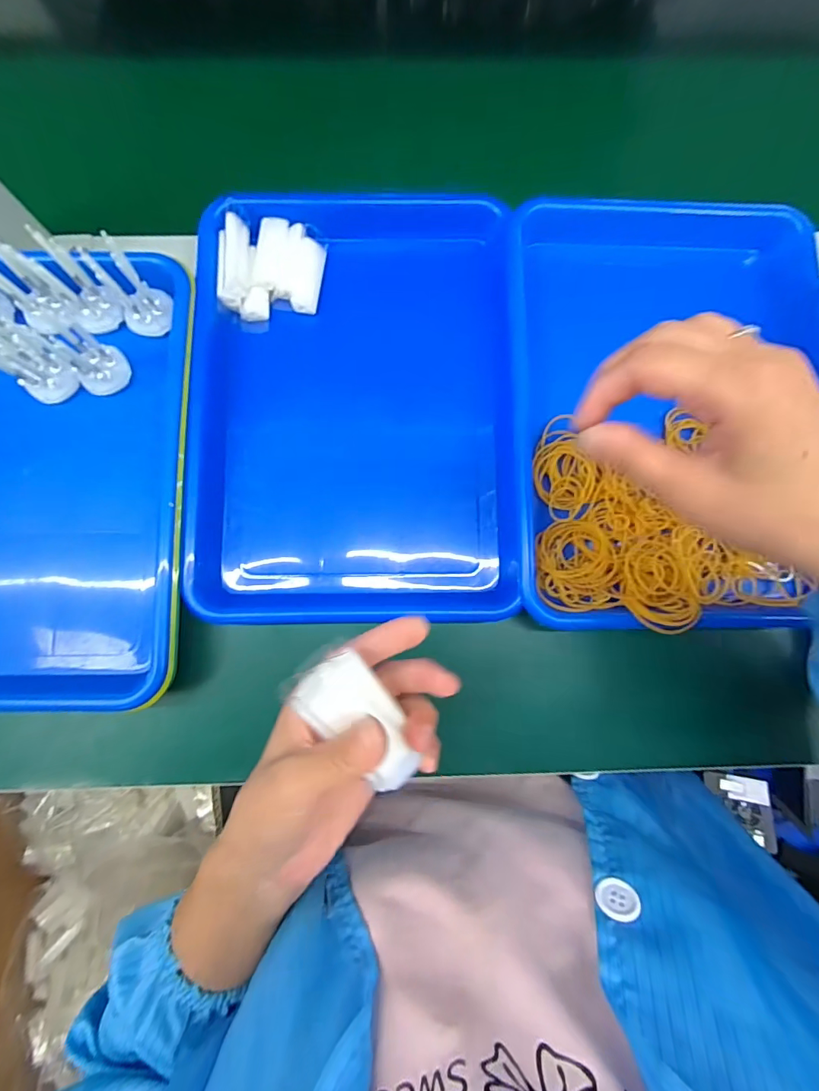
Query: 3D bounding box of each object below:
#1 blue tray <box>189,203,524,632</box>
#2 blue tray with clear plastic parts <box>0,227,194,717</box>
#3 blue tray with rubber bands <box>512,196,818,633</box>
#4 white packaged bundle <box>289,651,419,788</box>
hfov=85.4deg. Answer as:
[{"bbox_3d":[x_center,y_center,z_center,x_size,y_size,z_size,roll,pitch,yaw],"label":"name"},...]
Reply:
[{"bbox_3d":[-0.041,-0.117,0.351,0.240,0.040,0.349,1,83,-1],"label":"blue tray"},{"bbox_3d":[-0.286,-0.048,0.323,0.249,0.078,0.324,0,83,-2],"label":"blue tray with clear plastic parts"},{"bbox_3d":[0.197,-0.107,0.339,0.235,0.032,0.335,0,83,-2],"label":"blue tray with rubber bands"},{"bbox_3d":[-0.025,0.088,0.224,0.032,0.019,0.071,-43,100,-29],"label":"white packaged bundle"}]

